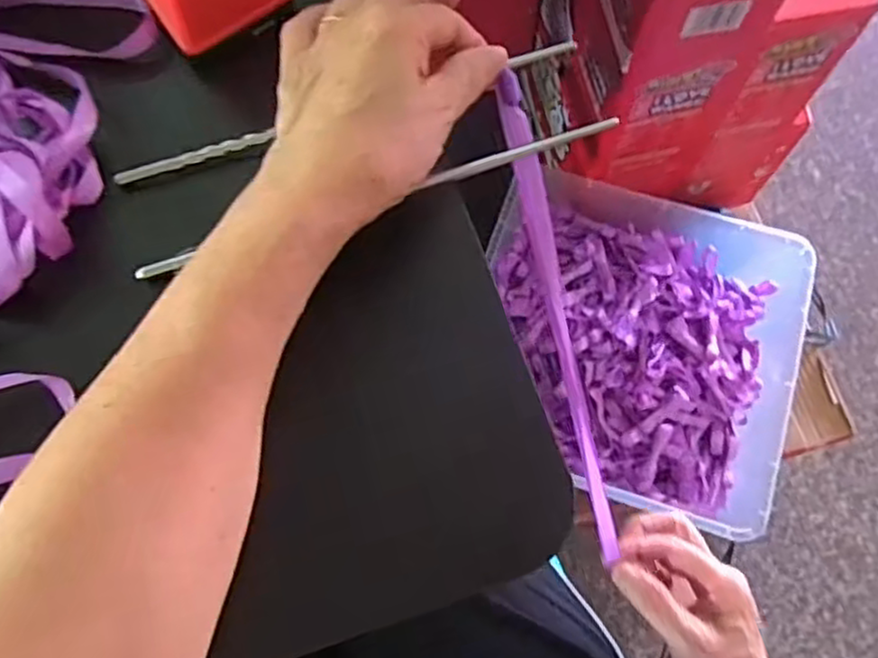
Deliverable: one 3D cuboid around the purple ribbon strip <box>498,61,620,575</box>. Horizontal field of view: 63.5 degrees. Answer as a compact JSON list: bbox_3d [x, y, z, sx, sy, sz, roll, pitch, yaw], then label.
[{"bbox_3d":[0.067,0.004,0.379,0.012,0.012,0.266,-17,108,-5],"label":"purple ribbon strip"}]

